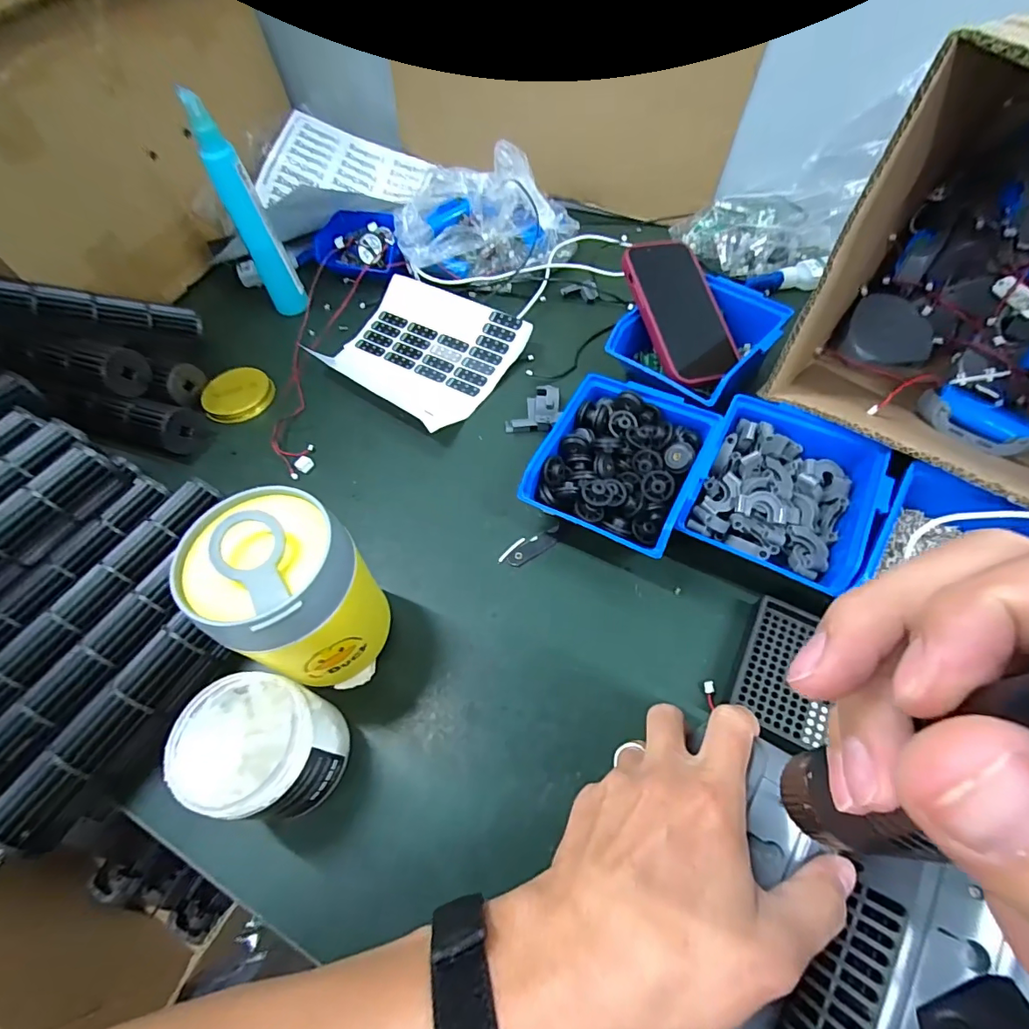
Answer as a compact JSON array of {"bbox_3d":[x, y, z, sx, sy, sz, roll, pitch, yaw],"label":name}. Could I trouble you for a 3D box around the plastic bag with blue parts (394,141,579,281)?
[{"bbox_3d":[-0.026,-0.345,0.562,0.196,0.119,0.105,-2,58,3],"label":"plastic bag with blue parts"}]

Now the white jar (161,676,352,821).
[{"bbox_3d":[-0.150,0.142,0.300,0.074,0.078,0.072,-2,58,3],"label":"white jar"}]

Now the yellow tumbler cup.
[{"bbox_3d":[-0.135,0.055,0.316,0.086,0.152,0.083,-2,58,3],"label":"yellow tumbler cup"}]

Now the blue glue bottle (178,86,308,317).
[{"bbox_3d":[-0.283,-0.315,0.524,0.041,0.194,0.041,-27,60,-12],"label":"blue glue bottle"}]

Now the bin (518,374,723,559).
[{"bbox_3d":[0.084,-0.035,0.399,0.114,0.066,0.130,23,63,17],"label":"bin"}]

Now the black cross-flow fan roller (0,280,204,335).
[{"bbox_3d":[-0.454,-0.207,0.495,0.229,0.034,0.036,-5,53,-33],"label":"black cross-flow fan roller"}]

